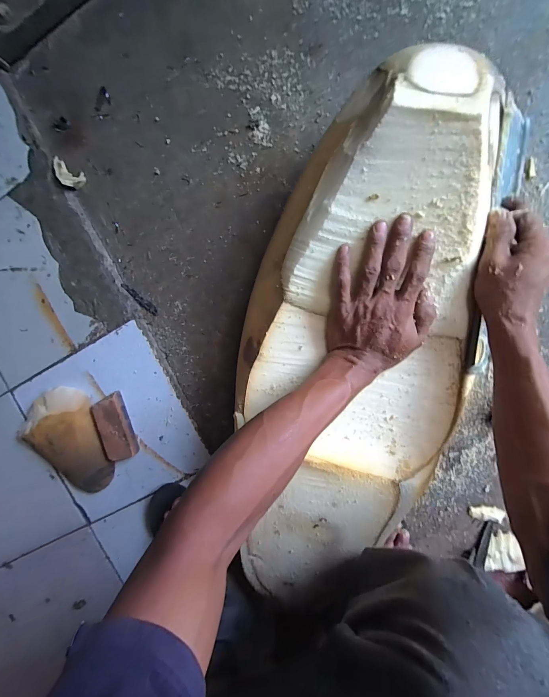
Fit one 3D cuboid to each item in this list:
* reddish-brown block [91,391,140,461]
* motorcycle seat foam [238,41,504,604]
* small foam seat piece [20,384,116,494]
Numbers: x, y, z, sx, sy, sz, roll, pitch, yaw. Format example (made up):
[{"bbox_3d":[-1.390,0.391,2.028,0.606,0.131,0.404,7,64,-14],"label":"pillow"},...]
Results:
[{"bbox_3d":[-0.285,0.142,0.563,0.052,0.031,0.116,-17,94,9],"label":"reddish-brown block"},{"bbox_3d":[0.101,0.036,0.408,0.306,0.100,0.705,8,103,7],"label":"motorcycle seat foam"},{"bbox_3d":[-0.384,0.175,0.580,0.148,0.035,0.201,-16,94,9],"label":"small foam seat piece"}]

